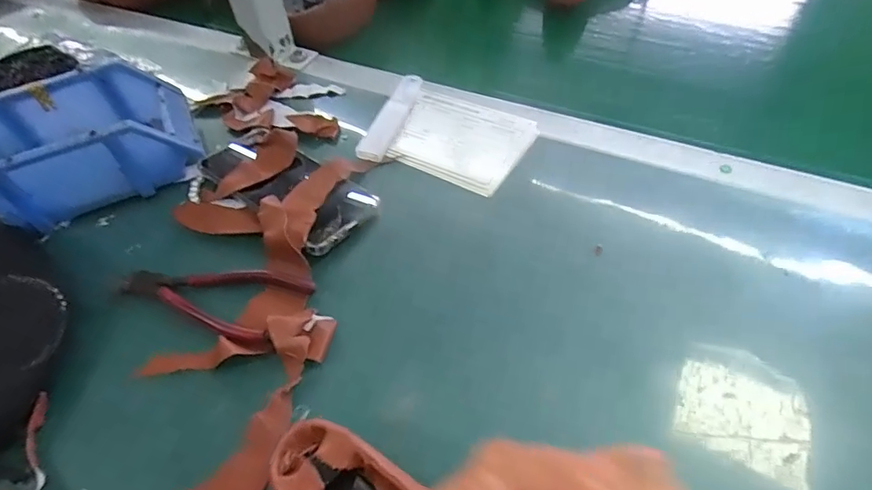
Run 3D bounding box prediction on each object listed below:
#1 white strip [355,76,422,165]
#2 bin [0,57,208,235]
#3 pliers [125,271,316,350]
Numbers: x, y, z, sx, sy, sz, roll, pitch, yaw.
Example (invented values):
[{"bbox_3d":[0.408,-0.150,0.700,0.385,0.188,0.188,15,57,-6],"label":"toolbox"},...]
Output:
[{"bbox_3d":[-0.046,-0.130,0.509,0.030,0.008,0.125,11,53,13],"label":"white strip"},{"bbox_3d":[-0.321,-0.098,0.462,0.179,0.067,0.127,-22,53,-13],"label":"bin"},{"bbox_3d":[-0.170,0.033,0.378,0.141,0.021,0.060,12,53,14],"label":"pliers"}]

